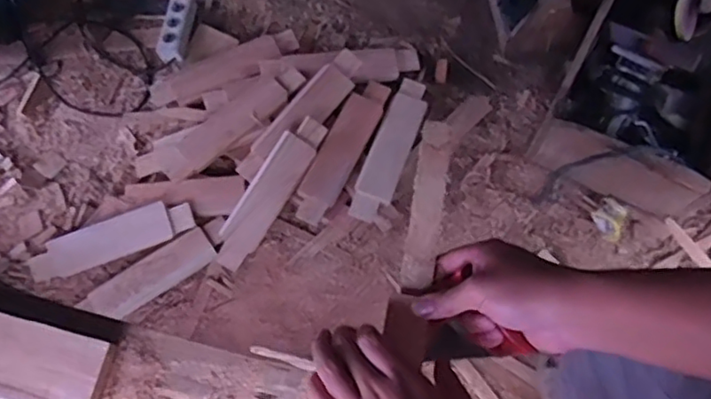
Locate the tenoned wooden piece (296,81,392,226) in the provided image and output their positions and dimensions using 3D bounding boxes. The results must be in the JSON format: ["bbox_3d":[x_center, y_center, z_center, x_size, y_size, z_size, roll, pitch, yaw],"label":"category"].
[{"bbox_3d":[-0.026,-0.110,1.383,0.077,0.026,0.343,26,72,9],"label":"tenoned wooden piece"}]

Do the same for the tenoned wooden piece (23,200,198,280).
[{"bbox_3d":[-0.513,0.083,1.363,0.343,0.027,0.083,-20,71,-8],"label":"tenoned wooden piece"}]

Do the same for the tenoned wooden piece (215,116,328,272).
[{"bbox_3d":[-0.181,-0.015,1.363,0.081,0.037,0.351,33,91,11],"label":"tenoned wooden piece"}]

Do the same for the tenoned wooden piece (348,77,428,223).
[{"bbox_3d":[0.078,-0.110,1.402,0.081,0.020,0.343,20,71,7],"label":"tenoned wooden piece"}]

